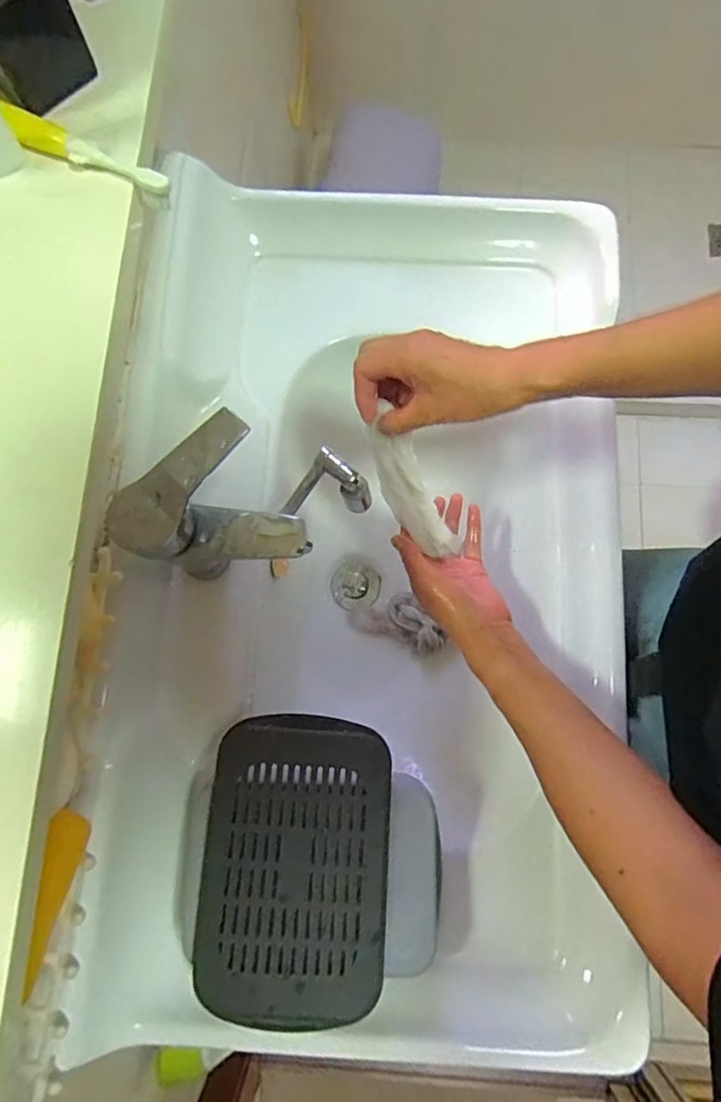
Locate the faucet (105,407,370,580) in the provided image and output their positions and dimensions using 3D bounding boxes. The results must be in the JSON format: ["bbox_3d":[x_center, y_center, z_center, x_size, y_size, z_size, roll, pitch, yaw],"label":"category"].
[{"bbox_3d":[-0.090,-0.035,0.428,0.176,0.104,0.101,-38,81,-7],"label":"faucet"}]

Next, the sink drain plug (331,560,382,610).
[{"bbox_3d":[-0.007,0.043,0.686,0.062,0.029,0.062,19,79,4],"label":"sink drain plug"}]

